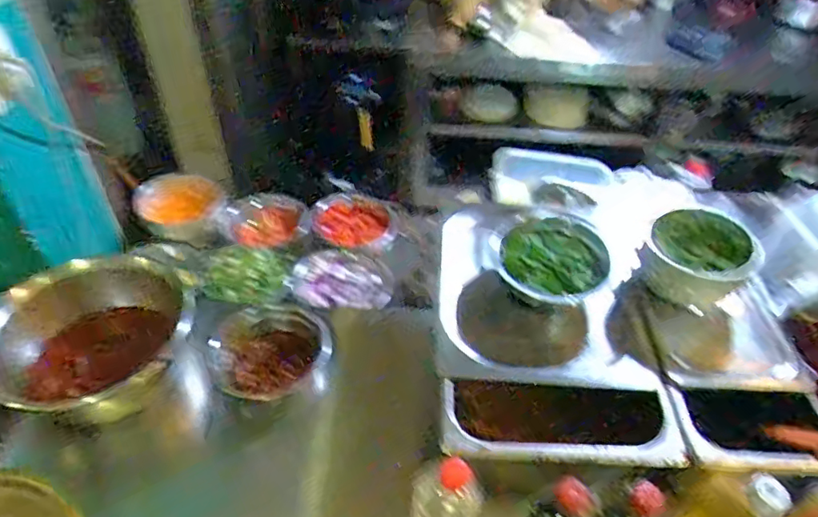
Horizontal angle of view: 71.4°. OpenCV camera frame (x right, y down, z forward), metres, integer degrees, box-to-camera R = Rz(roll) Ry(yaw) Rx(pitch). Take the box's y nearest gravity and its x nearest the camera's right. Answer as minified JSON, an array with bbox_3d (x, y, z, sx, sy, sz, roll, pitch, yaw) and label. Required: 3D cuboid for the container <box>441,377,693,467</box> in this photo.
[{"bbox_3d":[0.166,0.190,0.638,0.262,0.059,0.109,5,44,2],"label":"container"}]

